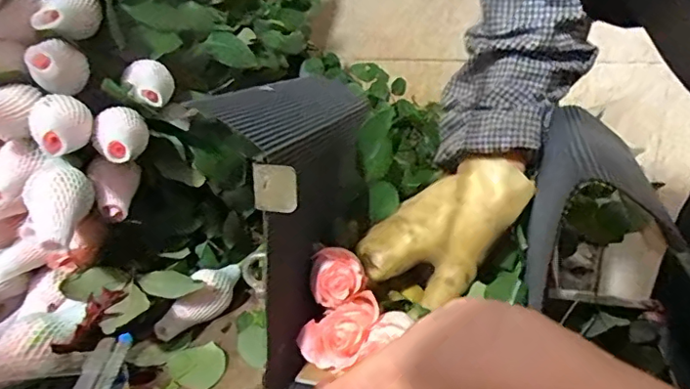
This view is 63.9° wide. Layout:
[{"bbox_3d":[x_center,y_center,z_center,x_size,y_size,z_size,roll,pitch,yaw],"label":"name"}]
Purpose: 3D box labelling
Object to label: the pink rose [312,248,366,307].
[{"bbox_3d":[-0.005,0.054,0.368,0.032,0.029,0.037,-2,18,-4],"label":"pink rose"}]

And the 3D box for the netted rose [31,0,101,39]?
[{"bbox_3d":[-0.176,-0.118,0.352,0.035,0.034,0.045,-7,19,-19],"label":"netted rose"}]

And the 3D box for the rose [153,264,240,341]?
[{"bbox_3d":[-0.111,0.080,0.423,0.024,0.031,0.076,16,45,41],"label":"rose"}]

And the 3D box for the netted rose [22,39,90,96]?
[{"bbox_3d":[-0.184,-0.075,0.353,0.040,0.042,0.046,-9,20,-23],"label":"netted rose"}]

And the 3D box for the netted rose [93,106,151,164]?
[{"bbox_3d":[-0.144,-0.040,0.357,0.032,0.027,0.045,-7,19,-19],"label":"netted rose"}]

